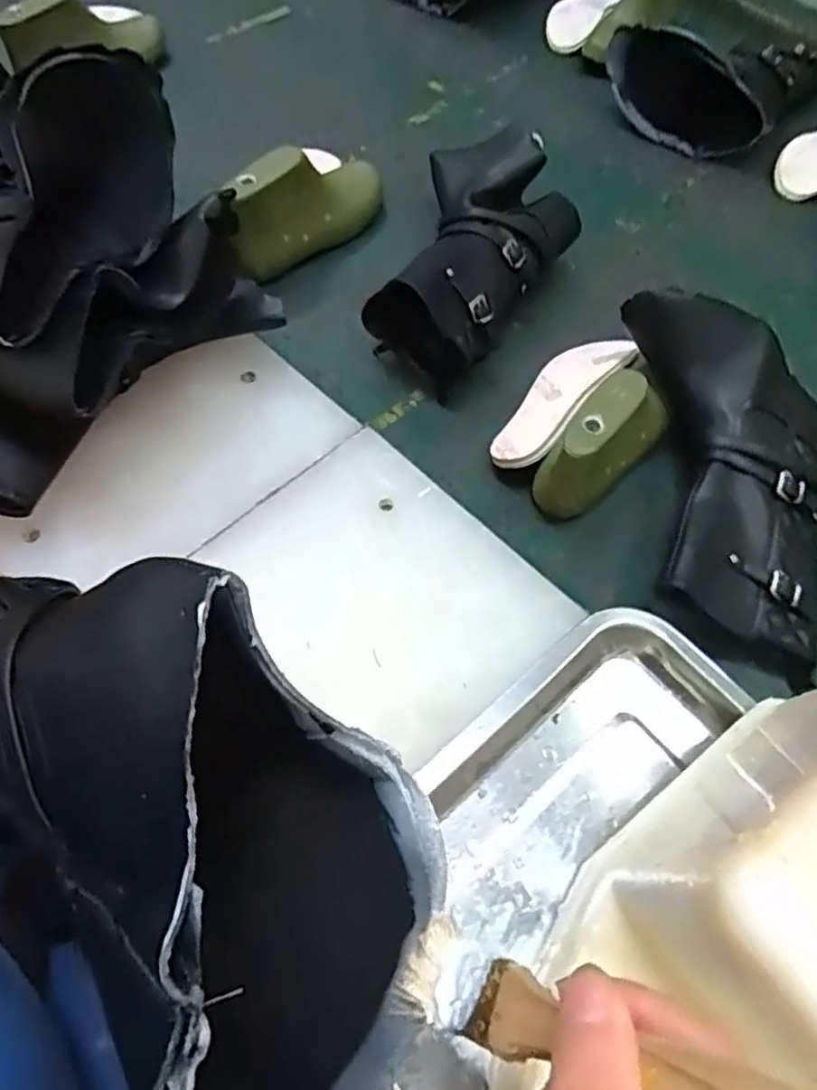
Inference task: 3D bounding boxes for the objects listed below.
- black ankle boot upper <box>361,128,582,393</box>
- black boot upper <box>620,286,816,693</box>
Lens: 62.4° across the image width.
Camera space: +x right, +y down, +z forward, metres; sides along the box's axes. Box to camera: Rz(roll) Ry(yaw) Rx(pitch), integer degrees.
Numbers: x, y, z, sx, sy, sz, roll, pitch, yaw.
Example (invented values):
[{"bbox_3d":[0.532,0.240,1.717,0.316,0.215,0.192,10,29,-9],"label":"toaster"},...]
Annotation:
[{"bbox_3d":[0.065,-0.255,0.591,0.142,0.073,0.274,16,62,5],"label":"black ankle boot upper"},{"bbox_3d":[0.239,-0.045,0.479,0.151,0.087,0.265,3,62,-2],"label":"black boot upper"}]

